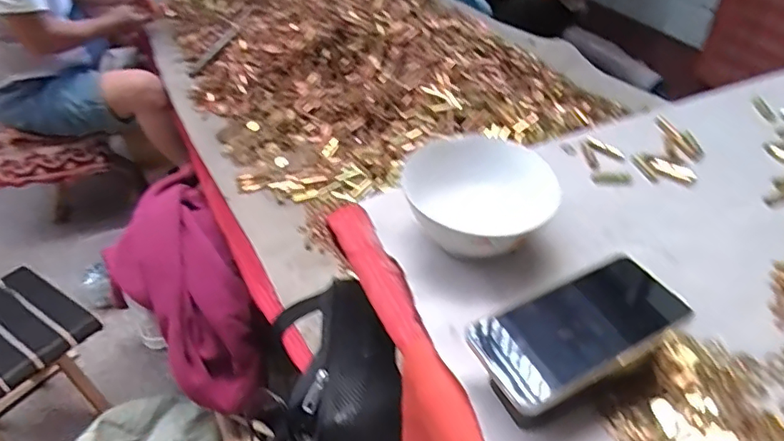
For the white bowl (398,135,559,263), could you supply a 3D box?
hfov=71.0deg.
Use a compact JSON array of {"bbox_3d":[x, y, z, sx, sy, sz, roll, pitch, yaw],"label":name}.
[{"bbox_3d":[0.077,-0.021,0.548,0.129,0.070,0.127,-2,40,2],"label":"white bowl"}]

